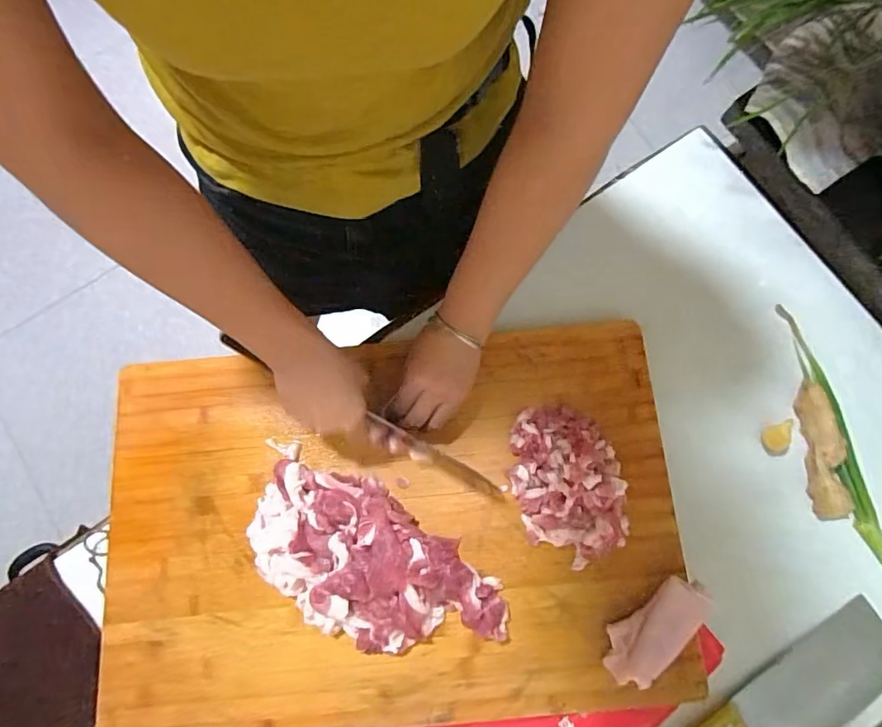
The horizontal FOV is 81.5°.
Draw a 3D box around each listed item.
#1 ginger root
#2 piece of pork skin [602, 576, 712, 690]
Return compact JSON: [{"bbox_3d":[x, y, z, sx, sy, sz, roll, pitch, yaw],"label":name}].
[{"bbox_3d":[0.398,0.089,0.532,0.029,0.029,0.140,-5,77,-1],"label":"ginger root"},{"bbox_3d":[0.194,0.241,0.465,0.049,0.040,0.114,42,81,9],"label":"piece of pork skin"}]

